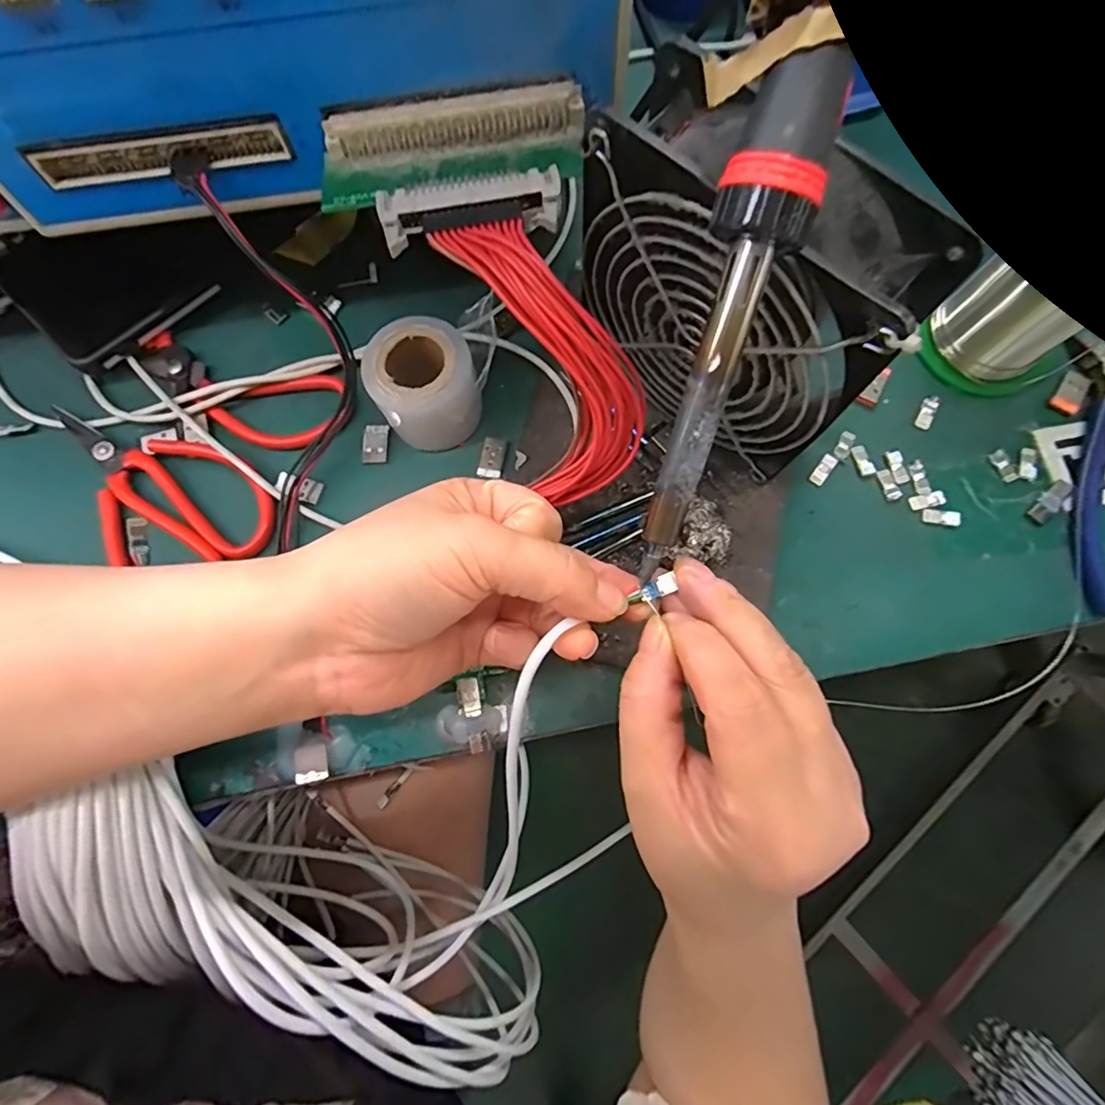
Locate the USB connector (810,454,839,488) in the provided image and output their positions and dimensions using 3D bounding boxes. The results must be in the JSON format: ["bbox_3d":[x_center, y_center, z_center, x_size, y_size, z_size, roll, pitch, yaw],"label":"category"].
[{"bbox_3d":[0.132,-0.040,0.260,0.007,0.004,0.017,37,80,8],"label":"USB connector"}]

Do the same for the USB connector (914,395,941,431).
[{"bbox_3d":[0.186,-0.070,0.265,0.008,0.004,0.018,23,79,6],"label":"USB connector"}]

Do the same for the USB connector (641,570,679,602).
[{"bbox_3d":[0.036,0.012,0.181,0.011,0.004,0.006,-25,78,-5],"label":"USB connector"}]

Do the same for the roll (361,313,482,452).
[{"bbox_3d":[-0.059,-0.078,0.253,0.046,0.039,0.047,0,77,1],"label":"roll"}]

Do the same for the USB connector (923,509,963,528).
[{"bbox_3d":[0.183,-0.017,0.253,0.015,0.004,0.007,8,78,3],"label":"USB connector"}]

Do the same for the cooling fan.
[{"bbox_3d":[0.066,-0.091,0.210,0.054,0.122,0.119,-42,80,-8],"label":"cooling fan"}]

